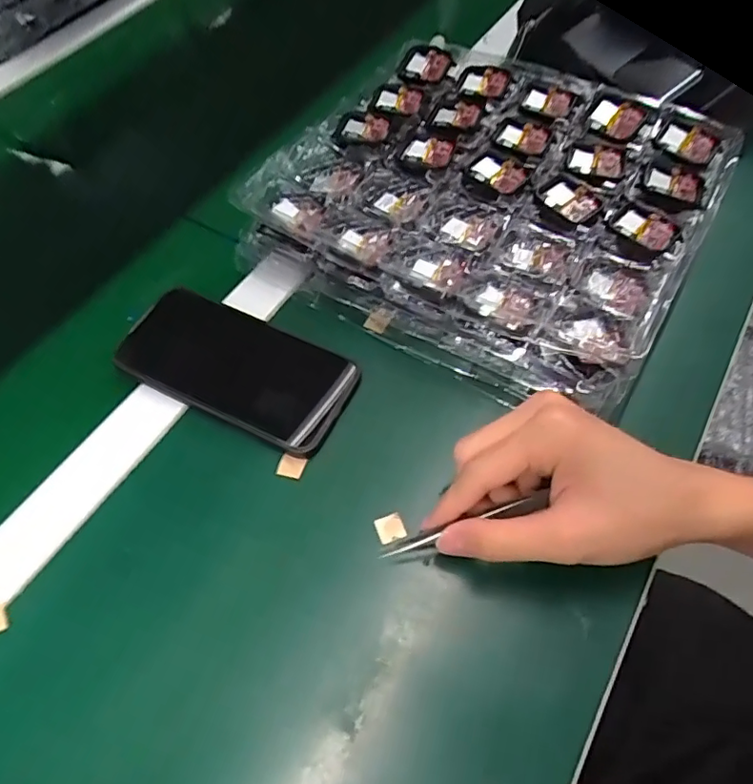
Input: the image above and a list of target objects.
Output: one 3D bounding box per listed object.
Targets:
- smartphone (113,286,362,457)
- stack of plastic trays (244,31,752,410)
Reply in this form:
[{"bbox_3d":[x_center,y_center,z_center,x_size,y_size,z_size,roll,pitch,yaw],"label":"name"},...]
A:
[{"bbox_3d":[-0.093,-0.018,0.388,0.152,0.012,0.076,25,66,11],"label":"smartphone"},{"bbox_3d":[0.080,-0.144,0.430,0.295,0.054,0.272,27,63,19],"label":"stack of plastic trays"}]

